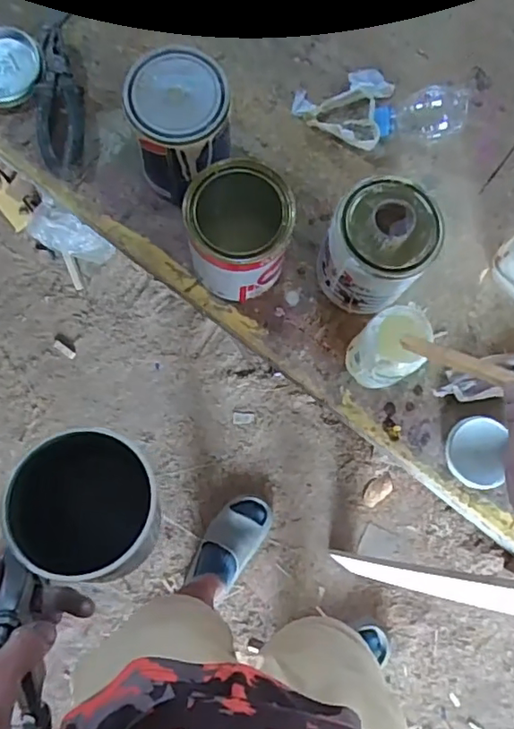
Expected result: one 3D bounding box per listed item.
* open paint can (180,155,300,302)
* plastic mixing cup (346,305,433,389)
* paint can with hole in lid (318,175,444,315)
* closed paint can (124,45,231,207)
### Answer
[{"bbox_3d":[-0.017,-0.139,0.618,0.108,0.127,0.109,0,81,-3],"label":"open paint can"},{"bbox_3d":[0.136,-0.013,0.603,0.072,0.126,0.069,0,81,-3],"label":"plastic mixing cup"},{"bbox_3d":[0.130,-0.123,0.616,0.105,0.135,0.111,0,81,-3],"label":"paint can with hole in lid"},{"bbox_3d":[-0.080,-0.252,0.622,0.102,0.141,0.102,0,81,-3],"label":"closed paint can"}]

